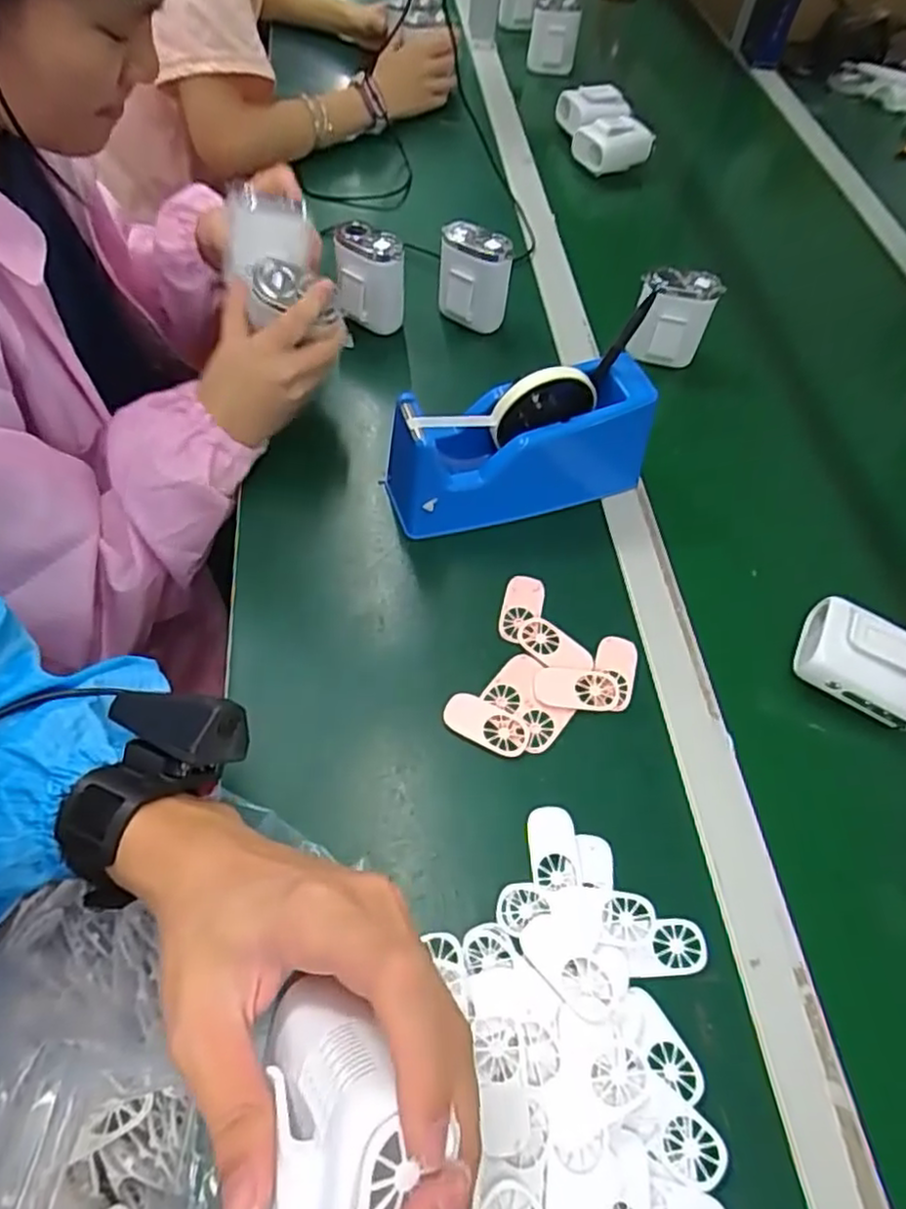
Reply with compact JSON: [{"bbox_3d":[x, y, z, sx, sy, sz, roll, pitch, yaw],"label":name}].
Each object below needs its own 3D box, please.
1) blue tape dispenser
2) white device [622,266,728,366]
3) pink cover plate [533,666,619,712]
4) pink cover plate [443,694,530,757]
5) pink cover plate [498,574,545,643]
[{"bbox_3d":[0.051,-0.122,0.535,0.210,0.102,0.067,-14,60,-13],"label":"blue tape dispenser"},{"bbox_3d":[0.204,-0.267,0.649,0.071,0.081,0.027,5,58,-1],"label":"white device"},{"bbox_3d":[0.084,0.058,0.475,0.058,0.005,0.029,4,58,-2],"label":"pink cover plate"},{"bbox_3d":[0.022,0.079,0.459,0.057,0.004,0.030,23,59,10],"label":"pink cover plate"},{"bbox_3d":[0.051,0.002,0.513,0.029,0.004,0.059,14,58,4],"label":"pink cover plate"}]

